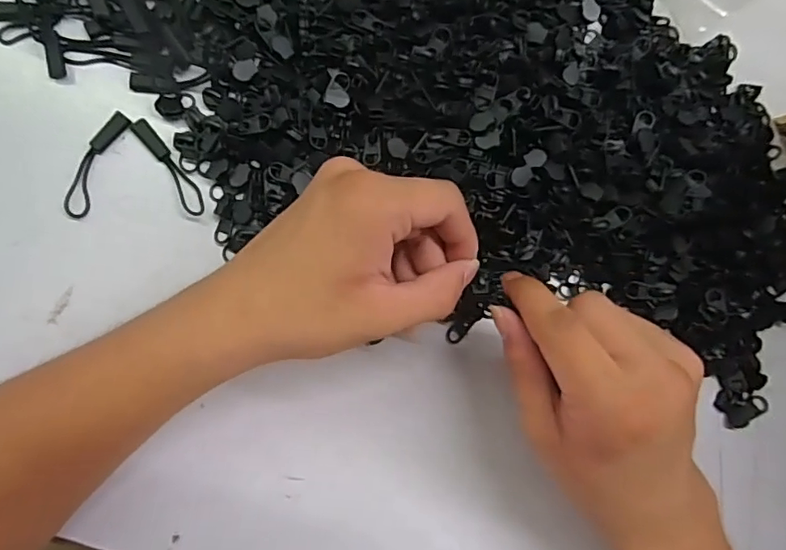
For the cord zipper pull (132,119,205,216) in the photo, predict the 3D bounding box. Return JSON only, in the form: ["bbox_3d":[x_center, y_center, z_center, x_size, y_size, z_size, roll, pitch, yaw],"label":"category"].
[{"bbox_3d":[-0.120,-0.059,0.281,0.011,0.006,0.060,-34,91,-7],"label":"cord zipper pull"}]

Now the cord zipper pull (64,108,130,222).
[{"bbox_3d":[-0.159,-0.059,0.278,0.014,0.004,0.061,24,85,-5],"label":"cord zipper pull"}]

